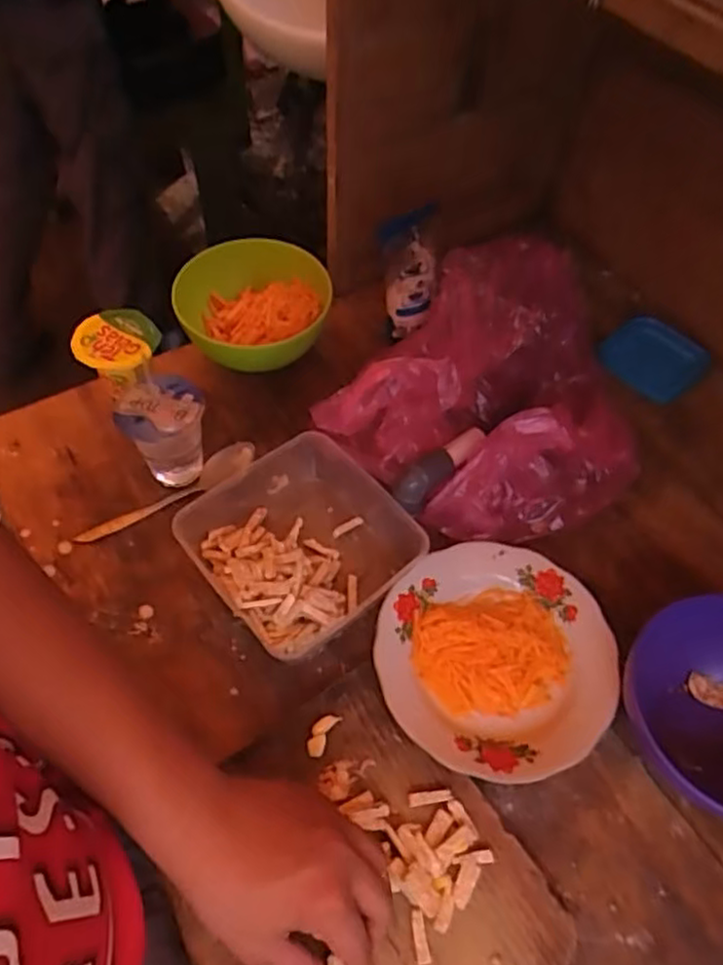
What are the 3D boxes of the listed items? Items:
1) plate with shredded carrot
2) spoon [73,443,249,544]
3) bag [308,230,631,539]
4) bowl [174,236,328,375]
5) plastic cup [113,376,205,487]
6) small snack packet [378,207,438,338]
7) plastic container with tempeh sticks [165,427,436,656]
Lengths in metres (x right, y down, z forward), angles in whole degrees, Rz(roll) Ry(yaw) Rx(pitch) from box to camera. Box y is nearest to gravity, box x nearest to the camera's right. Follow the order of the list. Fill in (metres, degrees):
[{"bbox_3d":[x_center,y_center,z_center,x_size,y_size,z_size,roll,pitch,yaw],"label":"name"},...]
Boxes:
[{"bbox_3d":[0.103,0.134,0.529,0.174,0.027,0.172,1,57,-1],"label":"plate with shredded carrot"},{"bbox_3d":[-0.172,0.010,0.612,0.167,0.023,0.025,-29,62,-19],"label":"spoon"},{"bbox_3d":[0.135,-0.076,0.602,0.220,0.141,0.255,32,61,18],"label":"bag"},{"bbox_3d":[-0.105,-0.164,0.690,0.145,0.084,0.141,1,56,-2],"label":"bowl"},{"bbox_3d":[-0.169,-0.040,0.603,0.067,0.092,0.060,-25,60,-18],"label":"plastic cup"},{"bbox_3d":[0.046,-0.205,0.687,0.051,0.124,0.036,-4,30,-4],"label":"small snack packet"},{"bbox_3d":[-0.051,0.042,0.577,0.166,0.047,0.167,-36,64,-22],"label":"plastic container with tempeh sticks"}]

